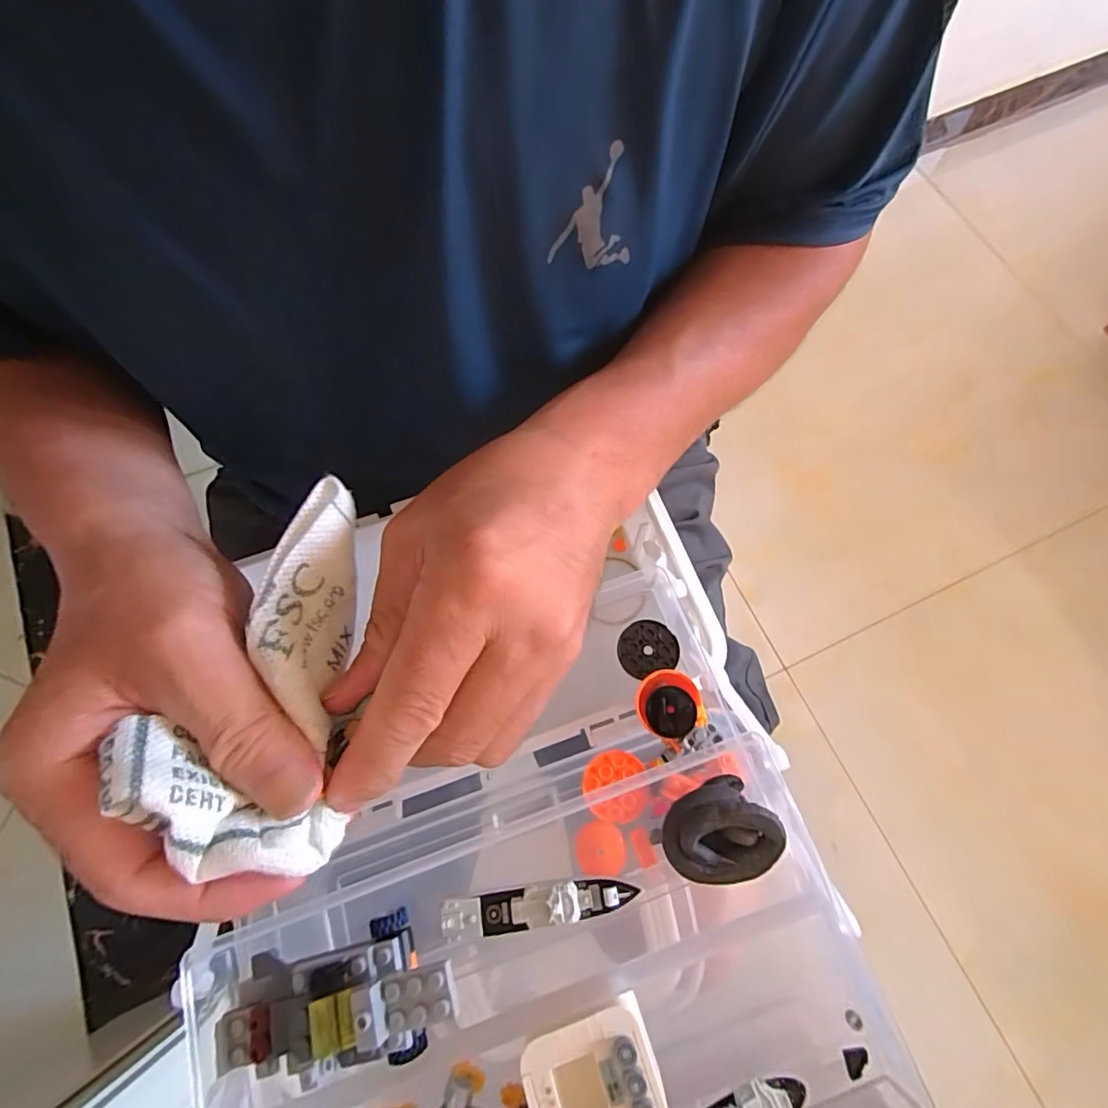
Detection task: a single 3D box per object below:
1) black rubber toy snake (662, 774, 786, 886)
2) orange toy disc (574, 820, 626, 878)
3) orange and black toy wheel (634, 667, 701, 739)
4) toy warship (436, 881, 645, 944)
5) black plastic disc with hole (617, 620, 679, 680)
[{"bbox_3d":[0.063,0.107,0.200,0.041,0.020,0.034,-27,74,-7],"label":"black rubber toy snake"},{"bbox_3d":[0.021,0.135,0.241,0.022,0.006,0.022,0,73,1],"label":"orange toy disc"},{"bbox_3d":[0.054,0.071,0.249,0.029,0.008,0.030,0,73,1],"label":"orange and black toy wheel"},{"bbox_3d":[-0.006,0.134,0.199,0.072,0.010,0.014,-9,73,-1],"label":"toy warship"},{"bbox_3d":[0.048,0.048,0.272,0.030,0.004,0.027,-18,73,-4],"label":"black plastic disc with hole"}]

